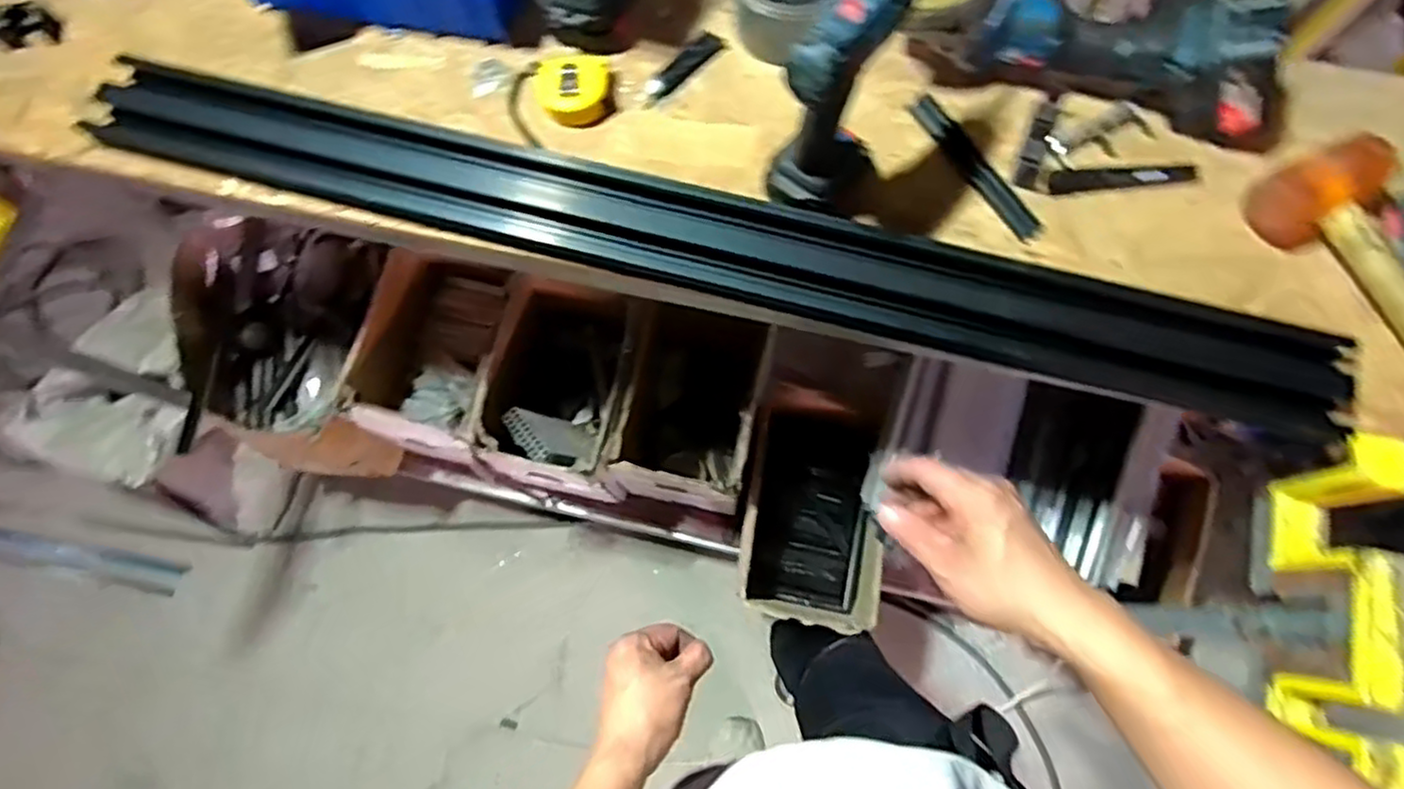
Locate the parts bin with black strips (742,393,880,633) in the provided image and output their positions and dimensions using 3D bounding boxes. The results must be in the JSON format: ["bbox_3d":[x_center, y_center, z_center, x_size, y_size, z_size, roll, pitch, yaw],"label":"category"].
[{"bbox_3d":[0.179,0.196,1.204,0.218,0.196,0.362,5,75,1],"label":"parts bin with black strips"}]

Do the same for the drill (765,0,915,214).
[{"bbox_3d":[0.120,-0.251,0.590,0.088,0.214,0.145,22,76,6],"label":"drill"}]

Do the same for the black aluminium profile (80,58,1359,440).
[{"bbox_3d":[-0.020,-0.153,0.664,1.160,0.052,0.105,15,76,4],"label":"black aluminium profile"}]

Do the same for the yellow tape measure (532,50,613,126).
[{"bbox_3d":[-0.126,-0.302,0.707,0.076,0.027,0.070,0,75,0],"label":"yellow tape measure"}]

